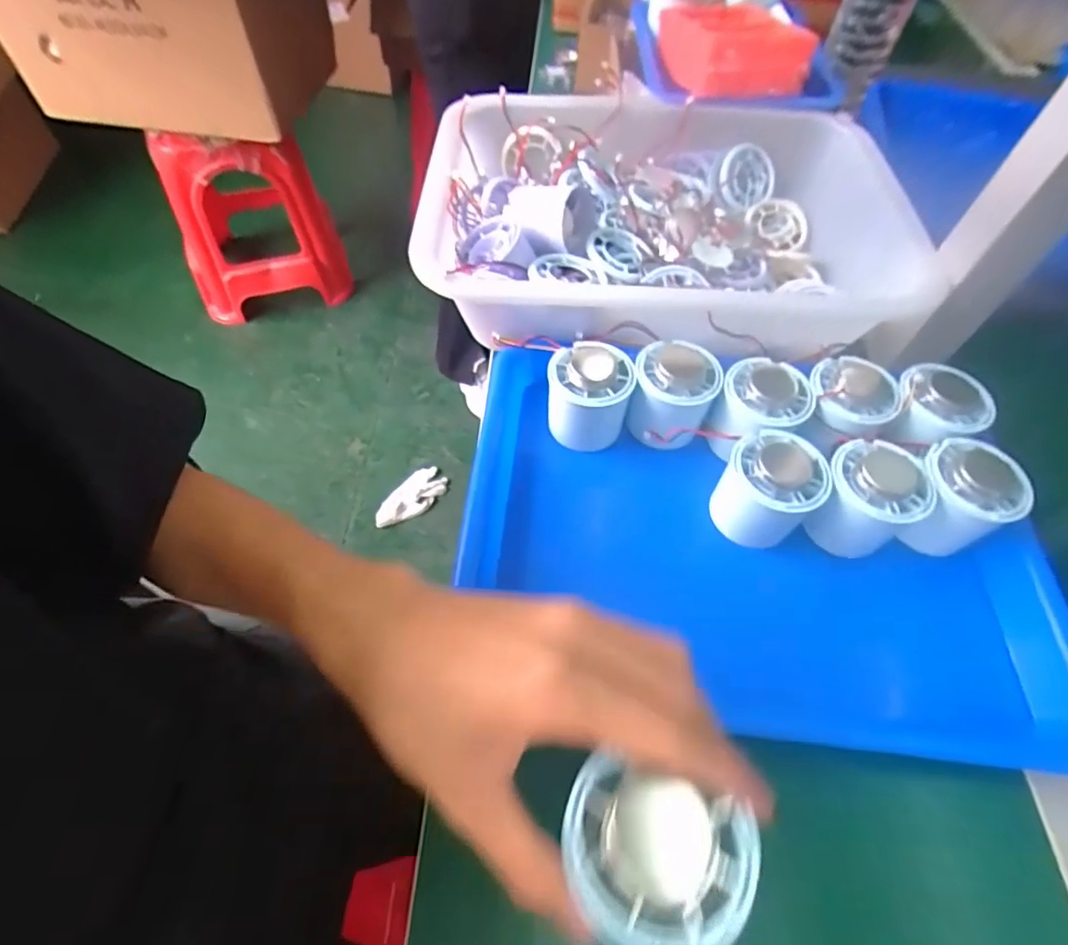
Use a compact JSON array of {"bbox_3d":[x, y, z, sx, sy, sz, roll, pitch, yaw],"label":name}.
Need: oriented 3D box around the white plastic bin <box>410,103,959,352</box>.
[{"bbox_3d":[0.111,-0.200,0.446,0.377,0.068,0.264,3,57,0],"label":"white plastic bin"}]

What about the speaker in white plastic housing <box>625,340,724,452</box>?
[{"bbox_3d":[0.092,-0.051,0.371,0.052,0.051,0.056,1,57,-2],"label":"speaker in white plastic housing"}]

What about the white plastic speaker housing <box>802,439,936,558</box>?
[{"bbox_3d":[0.195,0.018,0.329,0.052,0.055,0.054,1,57,-2],"label":"white plastic speaker housing"}]

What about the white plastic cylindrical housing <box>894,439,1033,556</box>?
[{"bbox_3d":[0.252,0.018,0.330,0.052,0.053,0.053,1,57,-2],"label":"white plastic cylindrical housing"}]

